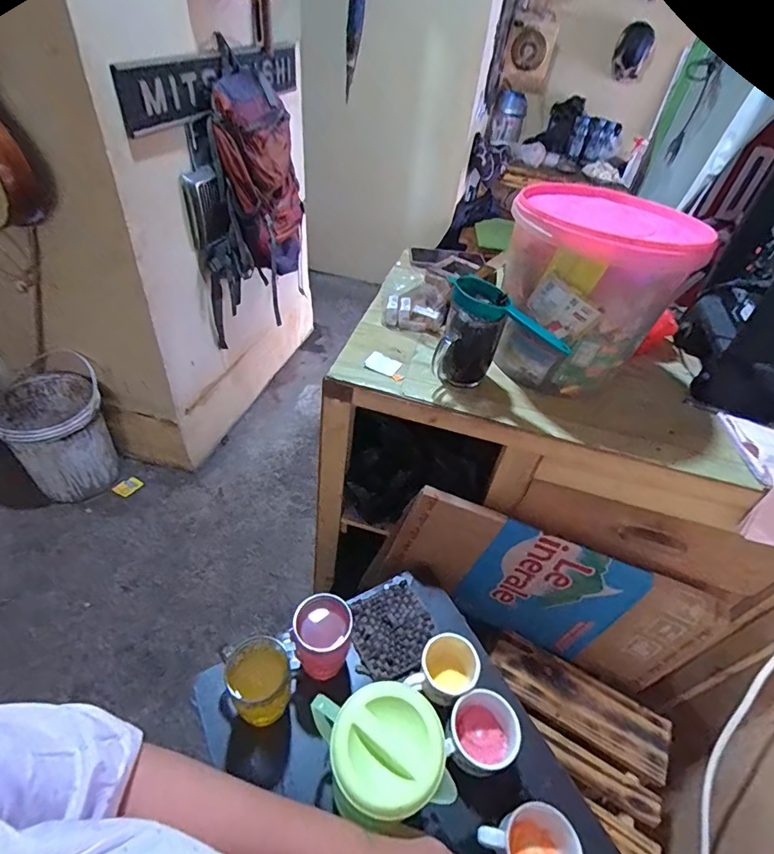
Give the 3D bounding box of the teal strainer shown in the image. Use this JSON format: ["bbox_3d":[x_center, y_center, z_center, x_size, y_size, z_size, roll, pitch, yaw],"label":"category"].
[{"bbox_3d":[0.164,-0.151,0.629,0.178,0.029,0.072,35,49,10],"label":"teal strainer"}]

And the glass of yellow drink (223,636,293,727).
[{"bbox_3d":[-0.161,0.329,0.596,0.070,0.122,0.079,-6,45,-13],"label":"glass of yellow drink"}]

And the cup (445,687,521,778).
[{"bbox_3d":[0.121,0.398,0.603,0.085,0.061,0.084,4,44,-3],"label":"cup"}]

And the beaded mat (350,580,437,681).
[{"bbox_3d":[0.010,0.311,0.713,0.119,0.013,0.128,-14,48,-21],"label":"beaded mat"}]

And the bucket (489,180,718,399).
[{"bbox_3d":[0.299,-0.219,0.715,0.226,0.240,0.284,22,46,15],"label":"bucket"}]

